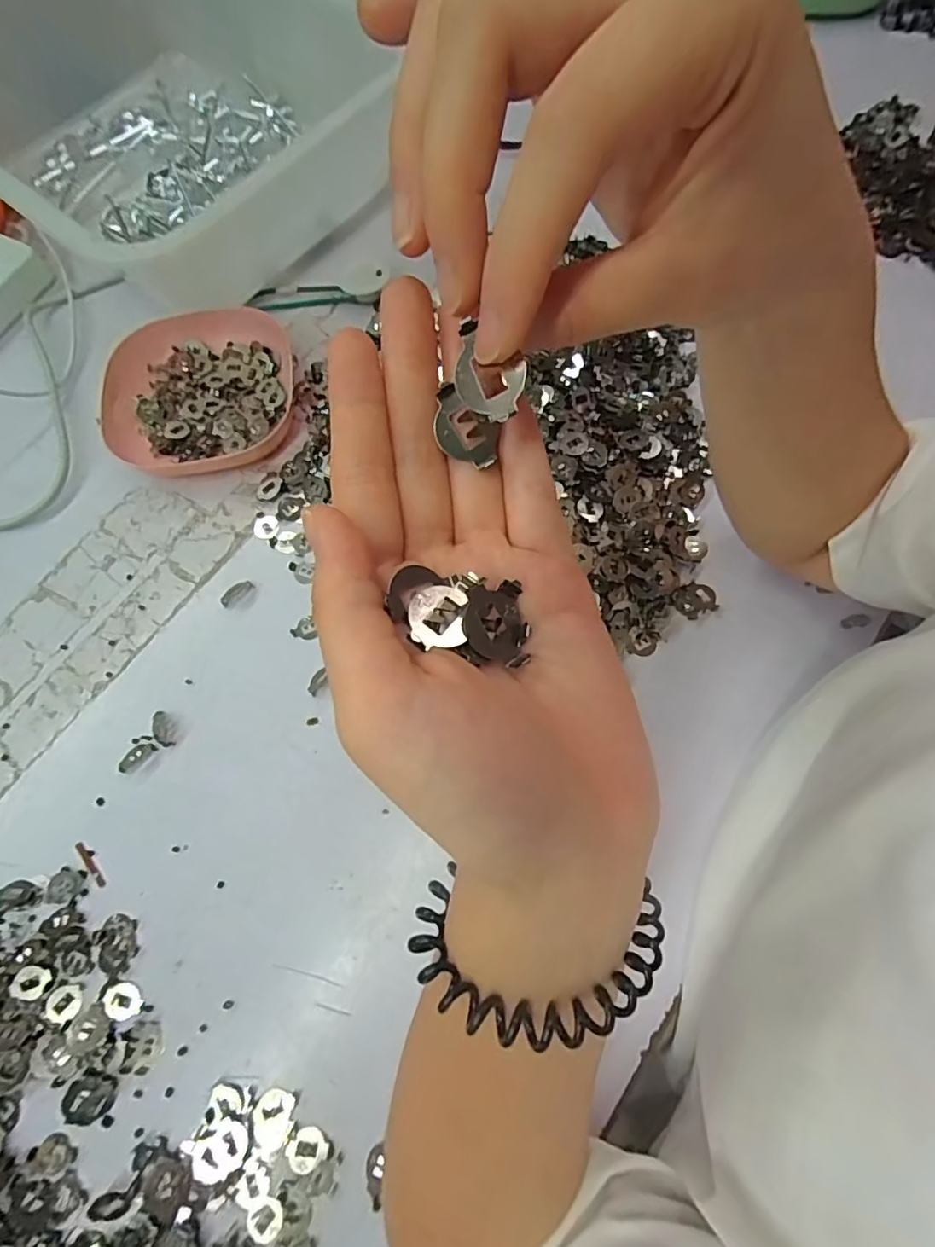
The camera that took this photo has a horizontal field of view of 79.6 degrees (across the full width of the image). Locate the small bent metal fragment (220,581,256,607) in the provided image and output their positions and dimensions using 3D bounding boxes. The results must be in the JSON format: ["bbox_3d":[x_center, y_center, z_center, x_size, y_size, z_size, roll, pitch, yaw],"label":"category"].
[{"bbox_3d":[-0.152,-0.021,0.368,0.024,0.004,0.009,-37,73,-10],"label":"small bent metal fragment"}]

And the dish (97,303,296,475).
[{"bbox_3d":[-0.197,-0.168,0.413,0.132,0.023,0.132,-1,73,2],"label":"dish"}]

